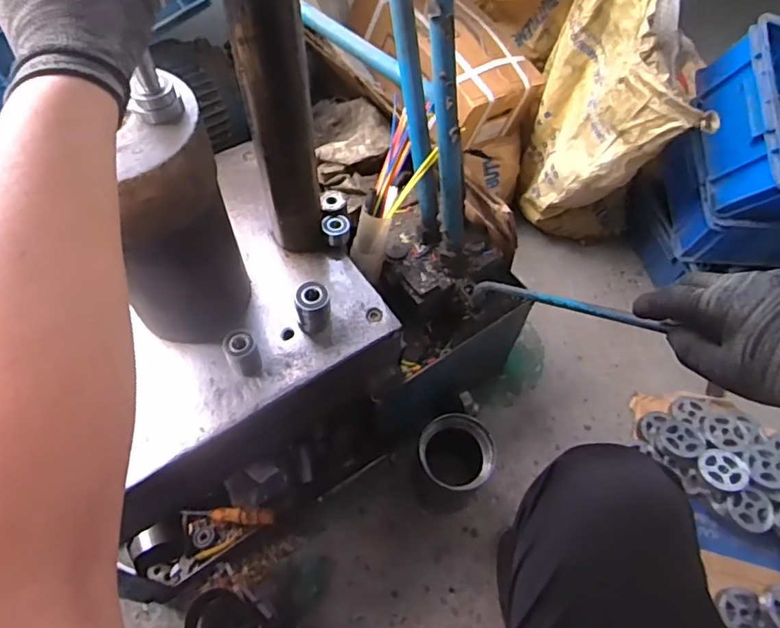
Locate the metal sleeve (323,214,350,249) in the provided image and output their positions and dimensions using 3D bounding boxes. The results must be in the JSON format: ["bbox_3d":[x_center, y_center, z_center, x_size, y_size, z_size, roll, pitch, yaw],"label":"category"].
[{"bbox_3d":[-0.068,-0.104,0.695,0.033,0.033,0.033,1,58,-1],"label":"metal sleeve"}]

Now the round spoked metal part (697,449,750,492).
[{"bbox_3d":[0.589,0.272,0.951,0.081,0.014,0.076,1,58,-1],"label":"round spoked metal part"}]

